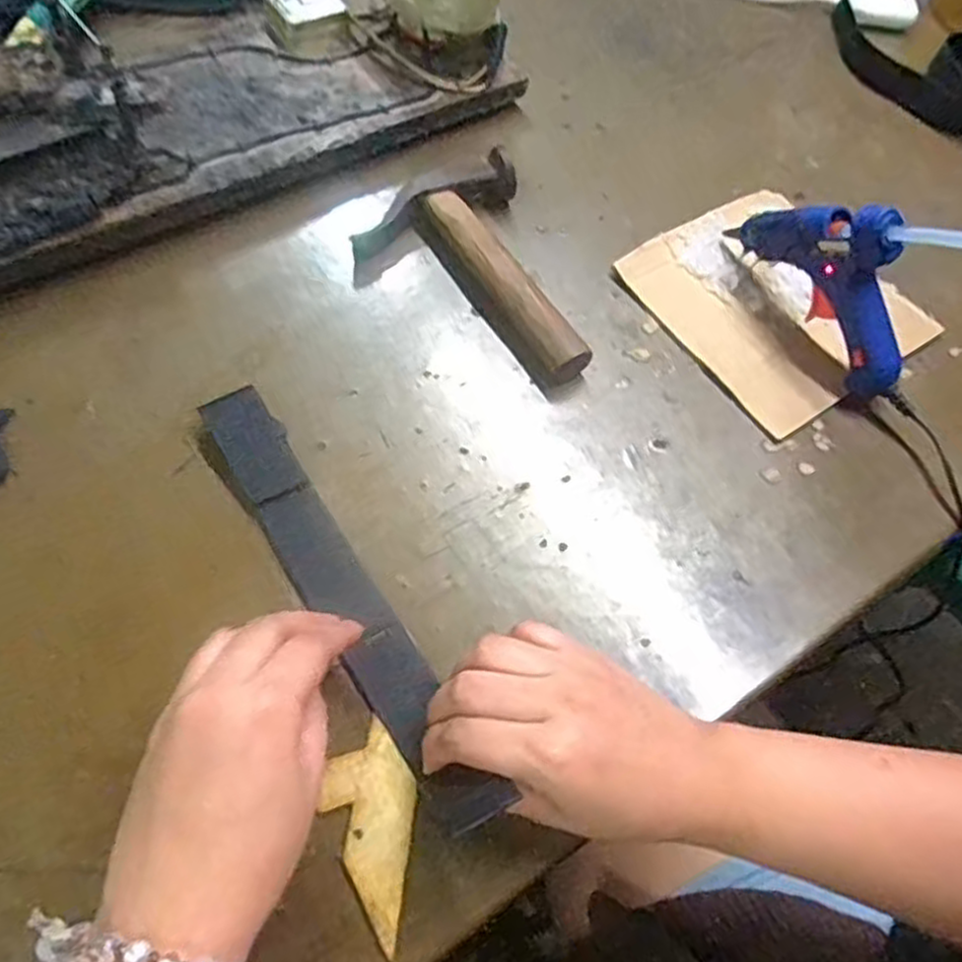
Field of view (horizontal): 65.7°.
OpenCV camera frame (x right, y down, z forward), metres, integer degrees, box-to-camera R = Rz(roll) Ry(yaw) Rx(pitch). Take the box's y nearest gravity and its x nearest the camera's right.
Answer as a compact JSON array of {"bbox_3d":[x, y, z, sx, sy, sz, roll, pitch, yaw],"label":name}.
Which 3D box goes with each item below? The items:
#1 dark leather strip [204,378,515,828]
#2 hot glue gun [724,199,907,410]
[{"bbox_3d":[-0.070,0.053,0.368,0.034,0.011,0.251,-29,68,-17],"label":"dark leather strip"},{"bbox_3d":[0.207,-0.117,0.432,0.021,0.098,0.144,-29,66,-19],"label":"hot glue gun"}]

